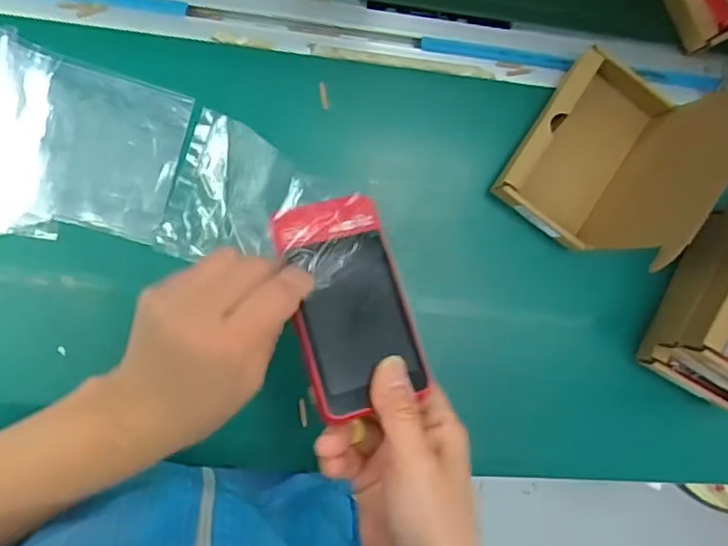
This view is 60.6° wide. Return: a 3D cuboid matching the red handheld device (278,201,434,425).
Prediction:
[{"bbox_3d":[-0.008,0.015,0.334,0.062,0.007,0.112,-14,81,-17],"label":"red handheld device"}]

